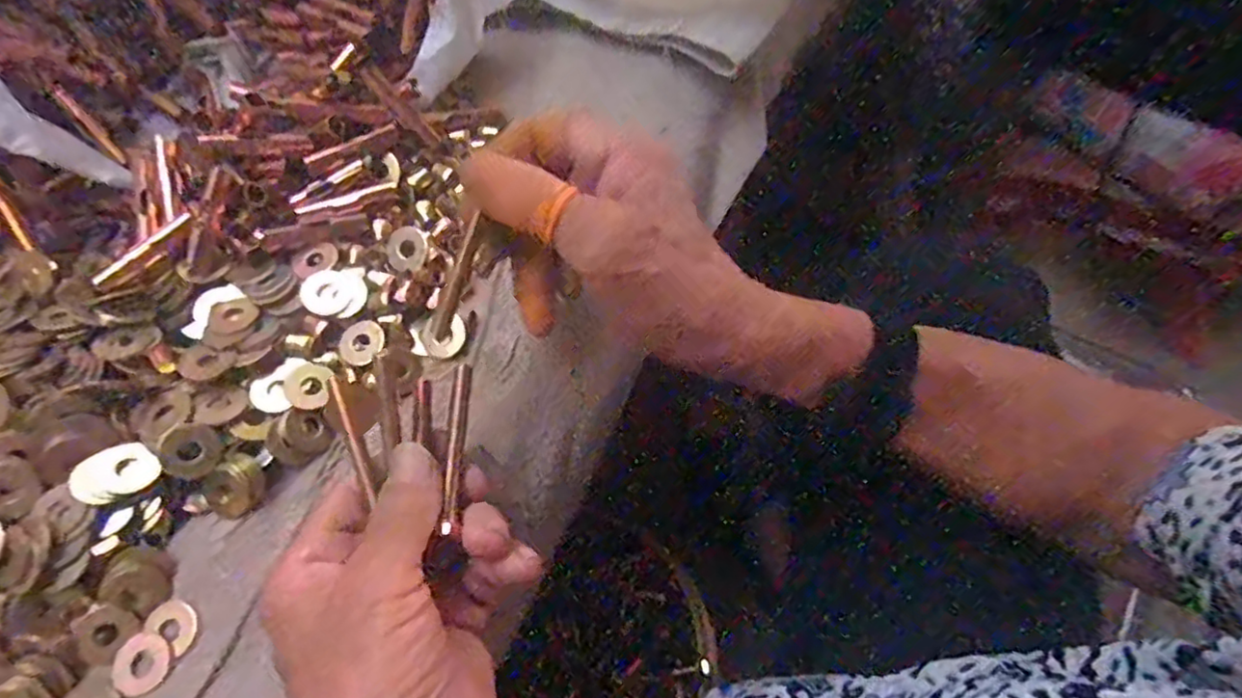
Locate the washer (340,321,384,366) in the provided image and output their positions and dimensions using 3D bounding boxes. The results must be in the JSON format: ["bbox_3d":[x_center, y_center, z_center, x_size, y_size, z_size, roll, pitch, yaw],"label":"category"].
[{"bbox_3d":[-0.115,-0.003,0.290,0.020,0.004,0.018,-42,86,-16],"label":"washer"}]

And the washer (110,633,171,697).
[{"bbox_3d":[-0.177,0.116,0.239,0.019,0.004,0.020,-1,66,3],"label":"washer"}]

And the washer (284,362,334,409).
[{"bbox_3d":[-0.132,0.016,0.278,0.020,0.004,0.020,5,63,-11],"label":"washer"}]

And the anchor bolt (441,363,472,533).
[{"bbox_3d":[-0.060,0.035,0.238,0.006,0.006,0.061,-1,67,3],"label":"anchor bolt"}]

